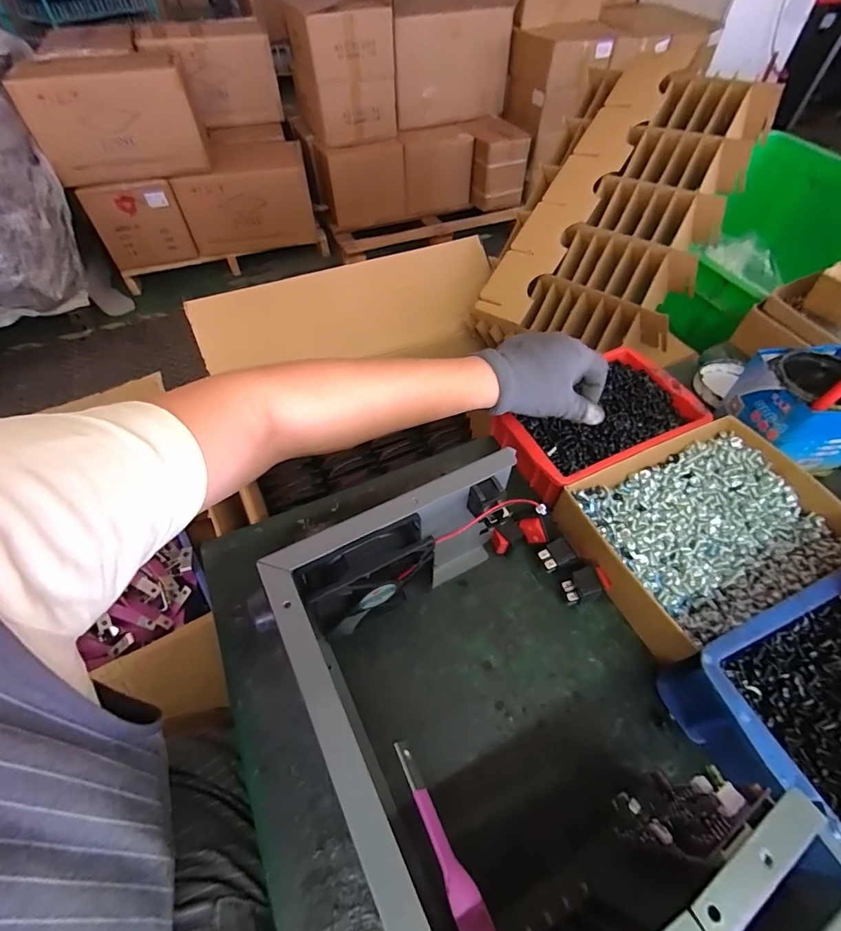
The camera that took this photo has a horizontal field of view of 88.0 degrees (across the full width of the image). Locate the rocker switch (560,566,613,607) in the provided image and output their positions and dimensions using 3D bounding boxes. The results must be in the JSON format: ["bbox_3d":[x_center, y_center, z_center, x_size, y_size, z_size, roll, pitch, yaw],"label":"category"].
[{"bbox_3d":[0.144,0.105,0.381,0.035,0.030,0.021,-10,53,-7],"label":"rocker switch"}]

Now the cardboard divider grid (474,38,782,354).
[{"bbox_3d":[0.317,-0.412,0.696,0.286,0.086,0.519,25,86,27],"label":"cardboard divider grid"}]

